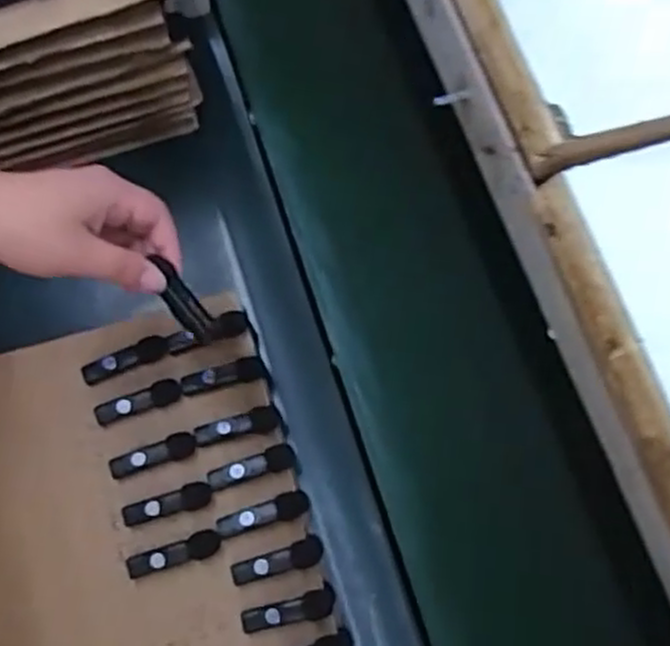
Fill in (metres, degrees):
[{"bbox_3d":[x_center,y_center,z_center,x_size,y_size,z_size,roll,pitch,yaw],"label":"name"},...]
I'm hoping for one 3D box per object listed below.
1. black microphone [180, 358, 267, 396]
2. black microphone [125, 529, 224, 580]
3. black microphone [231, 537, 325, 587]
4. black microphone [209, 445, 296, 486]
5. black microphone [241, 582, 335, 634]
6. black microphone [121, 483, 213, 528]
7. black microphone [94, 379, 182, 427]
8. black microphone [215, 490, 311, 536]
[{"bbox_3d":[-0.086,0.042,0.593,0.065,0.008,0.018,-12,74,-6],"label":"black microphone"},{"bbox_3d":[-0.115,0.167,0.549,0.069,0.012,0.020,-19,75,-8],"label":"black microphone"},{"bbox_3d":[-0.041,0.173,0.551,0.068,0.013,0.020,-17,75,-7],"label":"black microphone"},{"bbox_3d":[-0.063,0.107,0.573,0.065,0.014,0.018,-11,74,-5],"label":"black microphone"},{"bbox_3d":[-0.032,0.206,0.542,0.066,0.012,0.022,-17,75,-7],"label":"black microphone"},{"bbox_3d":[-0.123,0.134,0.559,0.066,0.012,0.019,-17,75,-7],"label":"black microphone"},{"bbox_3d":[-0.150,0.060,0.581,0.066,0.009,0.019,-17,75,-7],"label":"black microphone"},{"bbox_3d":[-0.052,0.142,0.561,0.069,0.013,0.020,-20,75,-8],"label":"black microphone"}]

